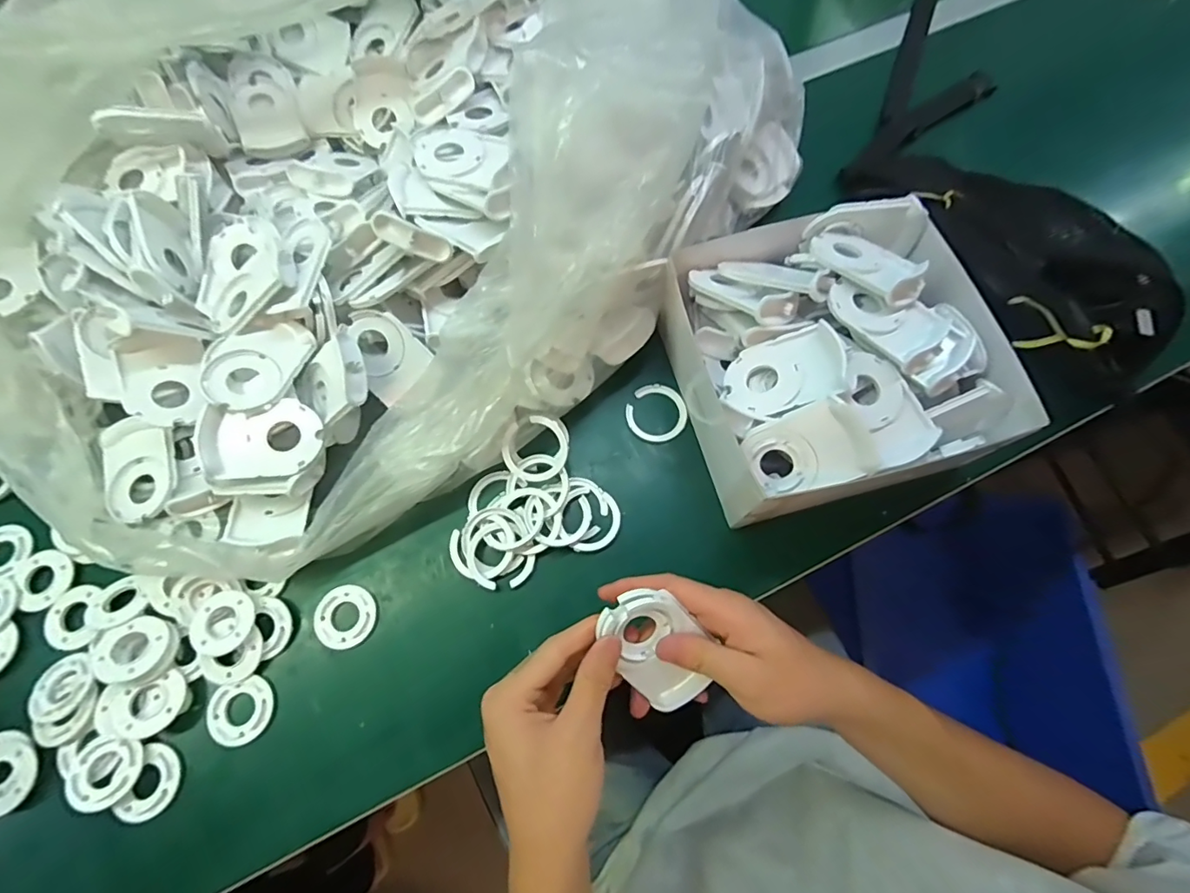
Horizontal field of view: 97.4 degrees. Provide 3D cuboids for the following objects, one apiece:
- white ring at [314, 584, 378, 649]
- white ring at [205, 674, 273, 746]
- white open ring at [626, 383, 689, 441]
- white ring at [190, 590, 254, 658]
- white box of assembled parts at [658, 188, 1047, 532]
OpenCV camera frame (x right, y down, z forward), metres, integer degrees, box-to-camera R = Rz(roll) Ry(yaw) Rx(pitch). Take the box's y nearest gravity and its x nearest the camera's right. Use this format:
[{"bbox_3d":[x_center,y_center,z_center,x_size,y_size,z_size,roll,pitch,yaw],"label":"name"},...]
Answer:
[{"bbox_3d":[-0.186,0.126,0.388,0.044,0.006,0.044,0,69,0],"label":"white ring"},{"bbox_3d":[-0.248,0.186,0.365,0.043,0.004,0.041,0,69,0],"label":"white ring"},{"bbox_3d":[0.052,-0.029,0.444,0.050,0.007,0.050,0,69,0],"label":"white open ring"},{"bbox_3d":[-0.267,0.125,0.374,0.042,0.006,0.041,0,69,0],"label":"white ring"},{"bbox_3d":[0.174,-0.067,0.403,0.208,0.107,0.213,-13,69,-5],"label":"white box of assembled parts"}]

